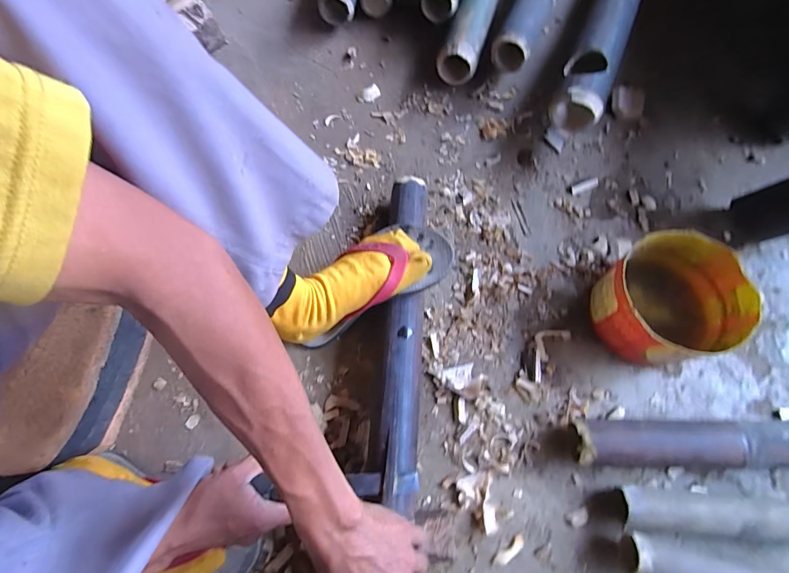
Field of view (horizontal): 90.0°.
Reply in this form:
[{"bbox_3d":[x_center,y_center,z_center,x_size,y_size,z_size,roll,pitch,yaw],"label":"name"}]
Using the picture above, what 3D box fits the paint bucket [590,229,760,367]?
[{"bbox_3d":[0.344,0.017,0.500,0.158,0.100,0.148,0,70,1],"label":"paint bucket"}]

